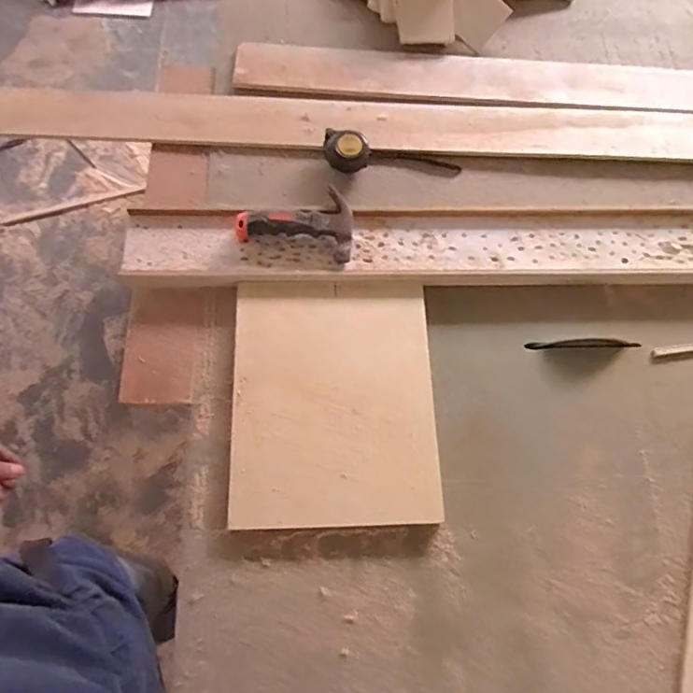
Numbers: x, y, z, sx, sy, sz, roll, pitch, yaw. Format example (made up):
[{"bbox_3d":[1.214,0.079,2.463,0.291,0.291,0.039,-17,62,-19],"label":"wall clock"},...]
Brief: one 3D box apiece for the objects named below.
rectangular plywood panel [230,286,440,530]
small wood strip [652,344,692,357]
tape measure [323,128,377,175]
[{"bbox_3d":[-0.016,0.064,0.674,0.244,0.018,0.304,-1,72,-2],"label":"rectangular plywood panel"},{"bbox_3d":[0.462,0.003,0.730,0.092,0.004,0.013,-7,73,-4],"label":"small wood strip"},{"bbox_3d":[0.003,-0.294,0.800,0.074,0.049,0.059,-1,72,-2],"label":"tape measure"}]

